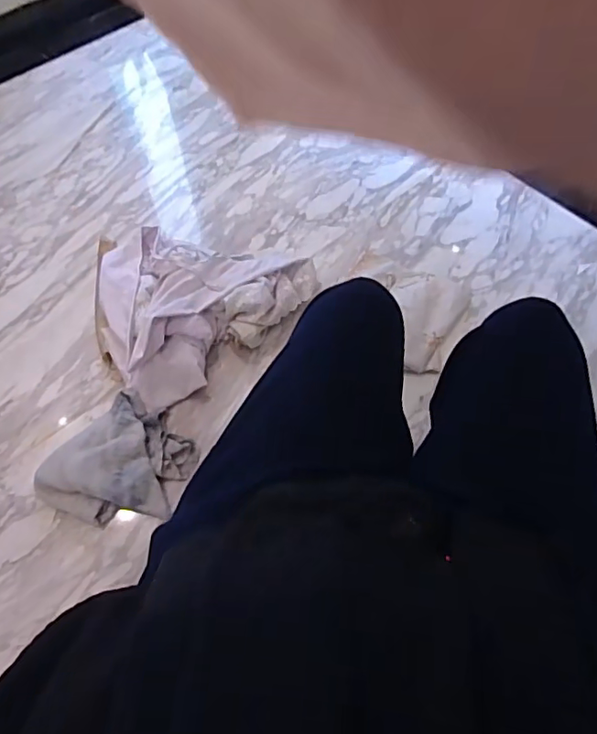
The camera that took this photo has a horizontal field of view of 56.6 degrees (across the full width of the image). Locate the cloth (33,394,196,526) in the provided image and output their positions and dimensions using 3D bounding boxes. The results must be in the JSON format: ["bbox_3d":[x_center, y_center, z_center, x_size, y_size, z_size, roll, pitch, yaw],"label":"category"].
[{"bbox_3d":[-0.375,0.197,1.170,0.266,0.077,0.269,19,64,13],"label":"cloth"}]

